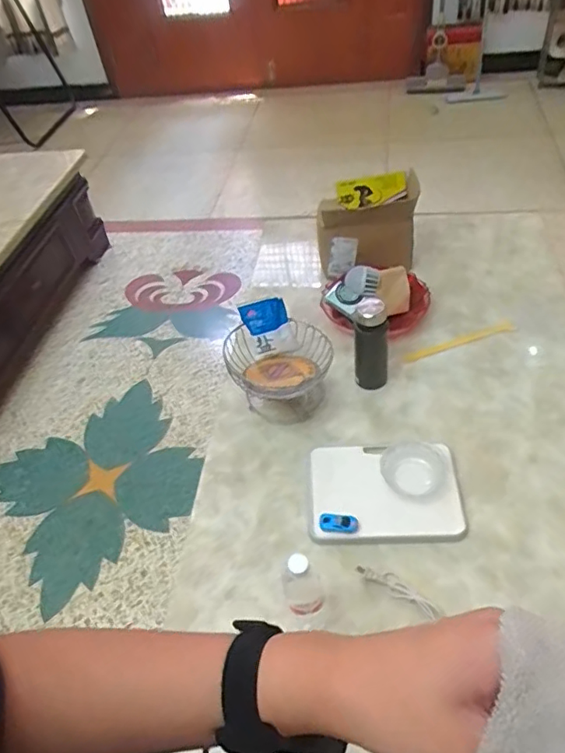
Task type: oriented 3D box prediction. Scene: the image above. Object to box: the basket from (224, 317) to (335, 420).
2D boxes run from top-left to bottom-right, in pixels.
[{"bbox_3d":[-0.020,-0.022,1.335,0.260,0.149,0.263,-5,46,5],"label":"basket"}]

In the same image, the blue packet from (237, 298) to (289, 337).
[{"bbox_3d":[-0.043,-0.142,1.316,0.104,0.077,0.026,-20,28,2],"label":"blue packet"}]

